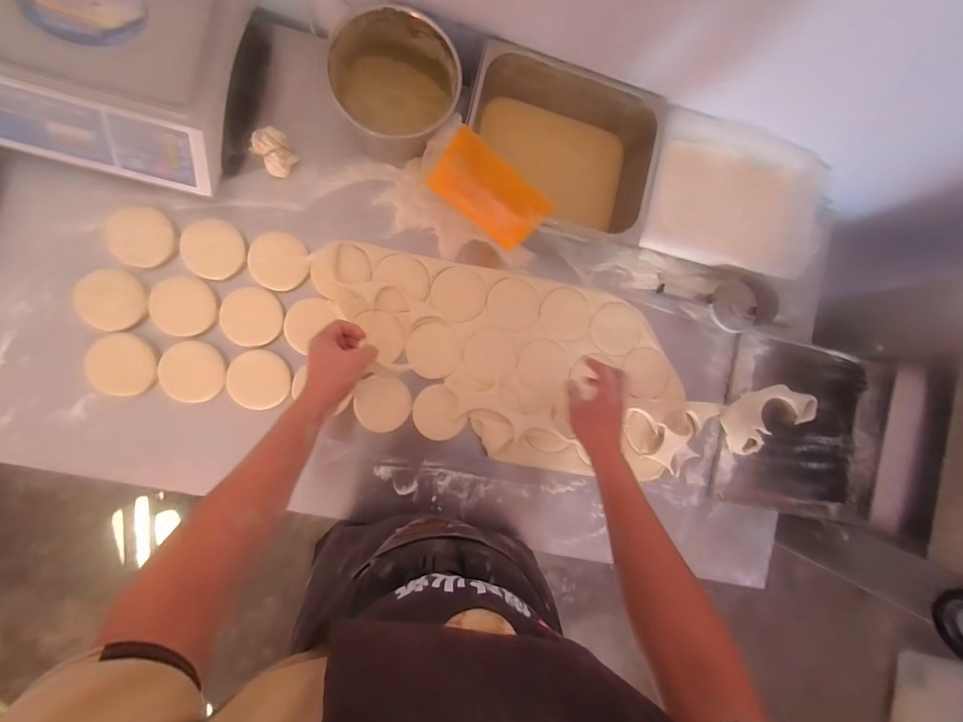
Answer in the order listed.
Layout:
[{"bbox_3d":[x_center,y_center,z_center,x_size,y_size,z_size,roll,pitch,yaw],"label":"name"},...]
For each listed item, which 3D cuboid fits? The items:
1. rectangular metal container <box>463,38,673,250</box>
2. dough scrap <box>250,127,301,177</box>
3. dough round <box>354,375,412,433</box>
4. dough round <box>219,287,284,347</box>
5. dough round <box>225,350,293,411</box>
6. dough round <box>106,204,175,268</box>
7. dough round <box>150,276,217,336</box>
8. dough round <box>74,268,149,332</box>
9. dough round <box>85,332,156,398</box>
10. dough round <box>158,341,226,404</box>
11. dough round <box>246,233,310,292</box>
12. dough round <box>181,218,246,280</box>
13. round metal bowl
[{"bbox_3d":[0.131,-0.354,0.703,0.324,0.097,0.251,13,87,-8],"label":"rectangular metal container"},{"bbox_3d":[-0.339,-0.342,0.667,0.059,0.053,0.069,-42,95,-7],"label":"dough scrap"},{"bbox_3d":[-0.163,0.071,0.675,0.090,0.005,0.094,-4,101,-21],"label":"dough round"},{"bbox_3d":[-0.376,-0.072,0.665,0.094,0.004,0.093,0,89,-9],"label":"dough round"},{"bbox_3d":[-0.365,0.031,0.668,0.097,0.007,0.095,0,89,-9],"label":"dough round"},{"bbox_3d":[-0.540,-0.196,0.641,0.093,0.005,0.092,0,89,-9],"label":"dough round"},{"bbox_3d":[-0.478,-0.088,0.652,0.094,0.004,0.092,0,89,-9],"label":"dough round"},{"bbox_3d":[-0.573,-0.095,0.629,0.092,0.011,0.091,0,89,-9],"label":"dough round"},{"bbox_3d":[-0.562,0.005,0.630,0.091,0.014,0.091,0,89,-9],"label":"dough round"},{"bbox_3d":[-0.466,0.017,0.652,0.095,0.004,0.095,0,89,-9],"label":"dough round"},{"bbox_3d":[-0.337,-0.167,0.676,0.089,0.009,0.099,-35,94,-8],"label":"dough round"},{"bbox_3d":[-0.435,-0.181,0.658,0.096,0.004,0.090,0,89,-9],"label":"dough round"},{"bbox_3d":[-0.134,-0.433,0.647,0.184,0.127,0.200,0,89,-9],"label":"round metal bowl"}]

